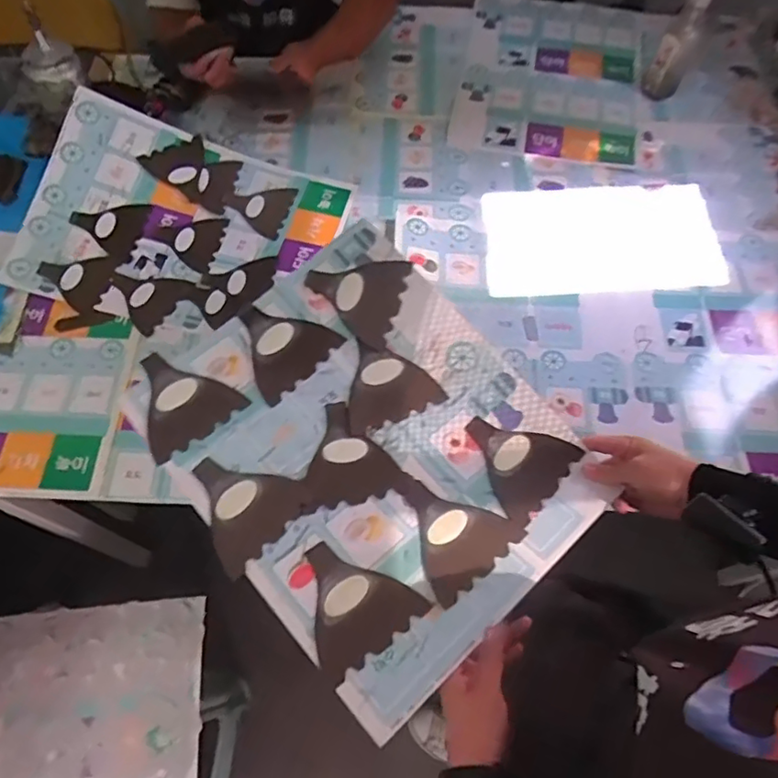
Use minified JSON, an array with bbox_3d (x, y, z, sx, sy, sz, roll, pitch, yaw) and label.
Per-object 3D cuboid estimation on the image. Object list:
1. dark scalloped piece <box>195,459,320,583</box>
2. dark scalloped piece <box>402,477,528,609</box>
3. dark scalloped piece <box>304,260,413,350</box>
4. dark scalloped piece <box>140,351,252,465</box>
[{"bbox_3d":[-0.157,0.119,0.625,0.117,0.012,0.106,42,71,15],"label":"dark scalloped piece"},{"bbox_3d":[0.063,0.148,0.621,0.111,0.010,0.119,-39,73,-17],"label":"dark scalloped piece"},{"bbox_3d":[-0.042,-0.114,0.691,0.113,0.007,0.103,20,92,5],"label":"dark scalloped piece"},{"bbox_3d":[-0.239,0.009,0.658,0.110,0.021,0.110,-39,73,-17],"label":"dark scalloped piece"}]

